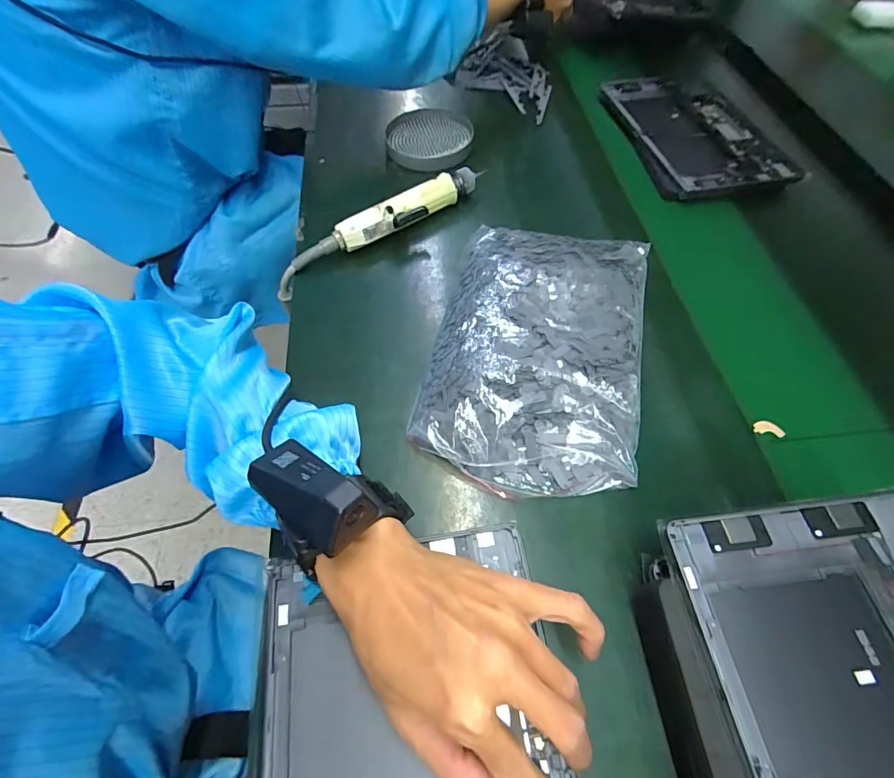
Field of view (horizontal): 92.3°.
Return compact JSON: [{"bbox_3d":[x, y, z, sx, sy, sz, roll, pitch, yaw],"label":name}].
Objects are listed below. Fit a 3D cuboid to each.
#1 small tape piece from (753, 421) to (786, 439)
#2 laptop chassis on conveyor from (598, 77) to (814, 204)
[{"bbox_3d":[0.275,0.034,0.366,0.025,0.004,0.011,13,60,8],"label":"small tape piece"},{"bbox_3d":[0.334,-0.349,0.577,0.182,0.017,0.253,-10,61,-7],"label":"laptop chassis on conveyor"}]

